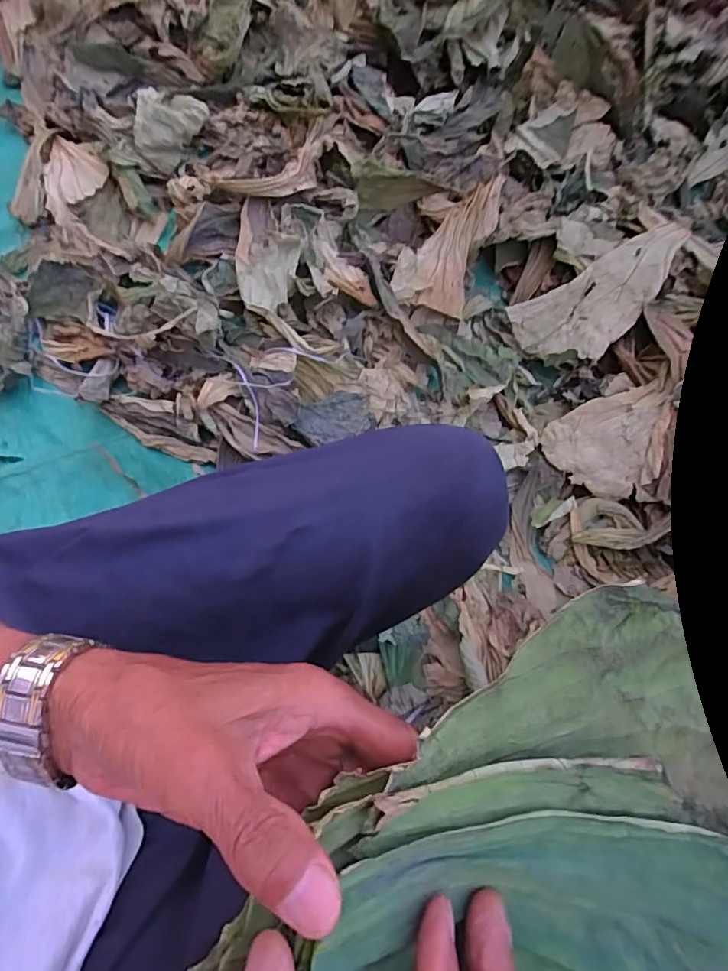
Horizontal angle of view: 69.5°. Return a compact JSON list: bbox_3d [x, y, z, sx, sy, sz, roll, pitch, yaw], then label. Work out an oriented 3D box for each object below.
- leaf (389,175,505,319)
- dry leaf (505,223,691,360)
[{"bbox_3d":[0.126,-0.365,0.778,0.109,0.031,0.244,21,74,8],"label":"leaf"},{"bbox_3d":[0.351,-0.273,0.754,0.256,0.034,0.125,-34,74,9],"label":"dry leaf"}]

